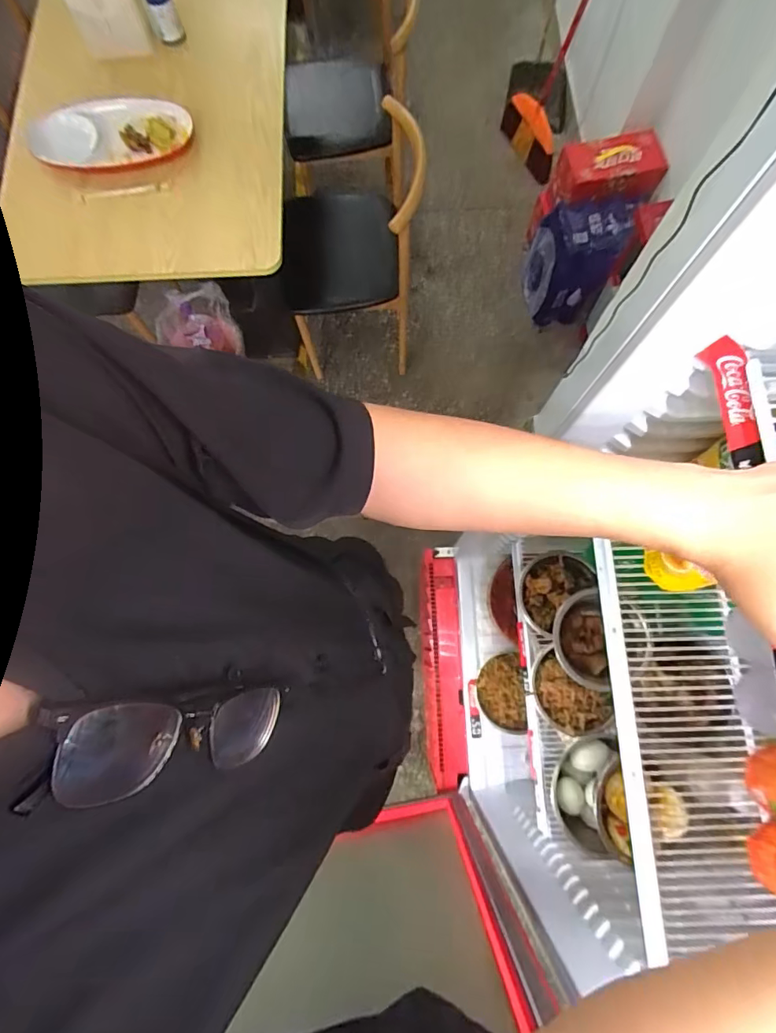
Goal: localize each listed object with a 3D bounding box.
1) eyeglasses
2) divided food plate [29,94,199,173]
[{"bbox_3d":[-0.106,0.109,0.237,0.024,0.132,0.043,-6,74,31],"label":"eyeglasses"},{"bbox_3d":[-0.545,-0.755,0.946,0.309,0.041,0.139,-9,88,-5],"label":"divided food plate"}]

